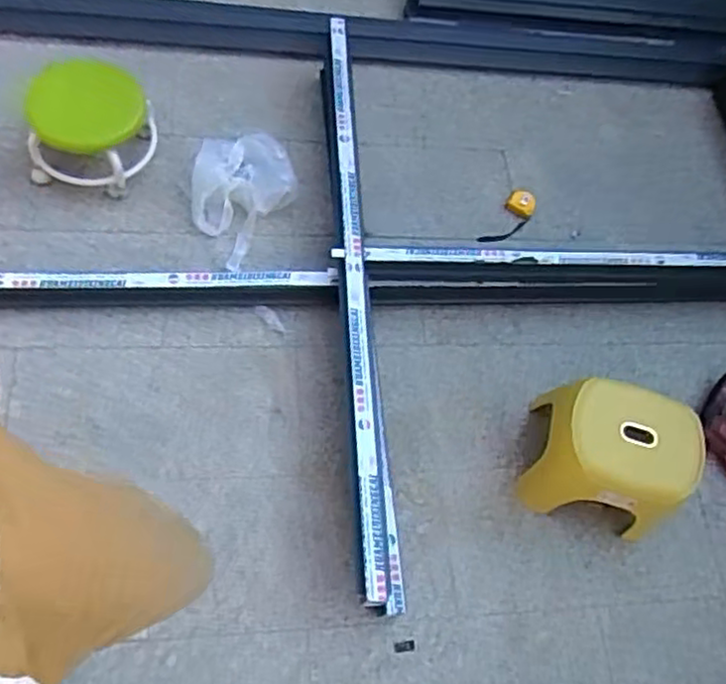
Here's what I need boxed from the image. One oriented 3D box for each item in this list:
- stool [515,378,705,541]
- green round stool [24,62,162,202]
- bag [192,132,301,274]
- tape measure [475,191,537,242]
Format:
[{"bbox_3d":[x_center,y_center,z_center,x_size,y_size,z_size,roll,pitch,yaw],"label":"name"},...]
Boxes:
[{"bbox_3d":[0.509,0.237,1.445,0.302,0.214,0.266,16,72,4],"label":"stool"},{"bbox_3d":[-0.602,-0.491,1.565,0.255,0.179,0.266,0,71,-1],"label":"green round stool"},{"bbox_3d":[-0.276,-0.331,1.602,0.229,0.097,0.331,-1,71,-2],"label":"bag"},{"bbox_3d":[0.364,-0.298,1.755,0.071,0.040,0.192,35,74,10],"label":"tape measure"}]

